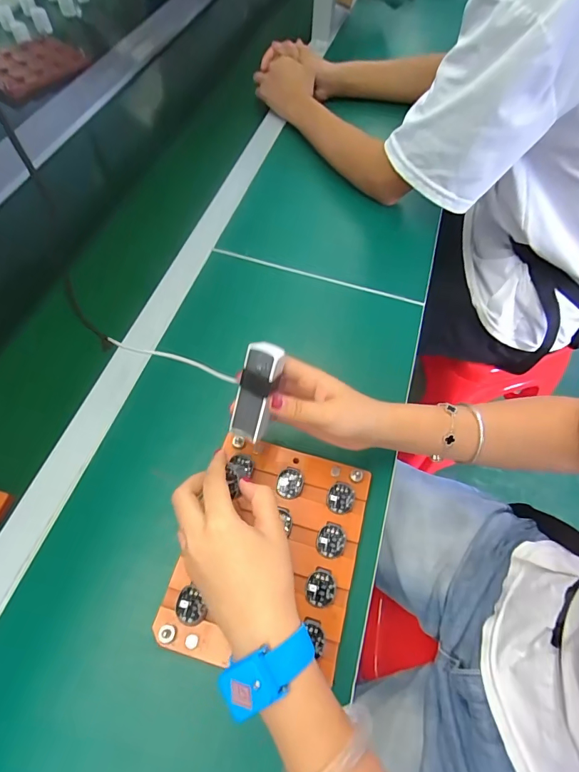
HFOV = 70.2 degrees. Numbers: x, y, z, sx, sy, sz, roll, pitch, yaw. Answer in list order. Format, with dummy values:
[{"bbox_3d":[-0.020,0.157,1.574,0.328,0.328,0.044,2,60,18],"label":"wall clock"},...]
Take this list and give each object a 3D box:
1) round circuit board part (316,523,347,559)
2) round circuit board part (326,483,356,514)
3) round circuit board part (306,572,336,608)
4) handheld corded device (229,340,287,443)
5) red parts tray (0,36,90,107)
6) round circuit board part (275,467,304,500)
[{"bbox_3d":[0.038,0.139,0.371,0.025,0.004,0.030,12,66,7],"label":"round circuit board part"},{"bbox_3d":[0.049,0.107,0.392,0.025,0.006,0.028,21,67,11],"label":"round circuit board part"},{"bbox_3d":[0.027,0.173,0.351,0.024,0.004,0.026,-1,65,1],"label":"round circuit board part"},{"bbox_3d":[-0.027,0.006,0.338,0.031,0.085,0.013,19,25,6],"label":"handheld corded device"},{"bbox_3d":[-0.523,-0.638,0.819,0.196,0.042,0.196,-38,70,-22],"label":"red parts tray"},{"bbox_3d":[0.000,0.093,0.397,0.025,0.004,0.029,11,65,7],"label":"round circuit board part"}]

